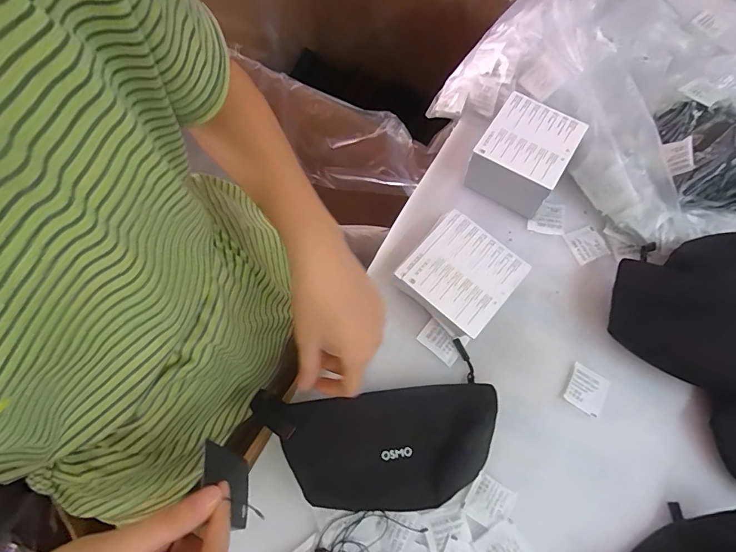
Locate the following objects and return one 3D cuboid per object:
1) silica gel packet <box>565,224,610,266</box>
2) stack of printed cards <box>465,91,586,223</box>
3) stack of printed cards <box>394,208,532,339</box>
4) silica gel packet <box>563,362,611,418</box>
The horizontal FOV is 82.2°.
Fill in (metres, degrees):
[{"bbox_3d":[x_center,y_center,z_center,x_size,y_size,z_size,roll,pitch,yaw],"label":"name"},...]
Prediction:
[{"bbox_3d":[0.245,-0.035,0.474,0.041,0.005,0.040,-21,72,-10],"label":"silica gel packet"},{"bbox_3d":[0.171,-0.134,0.472,0.090,0.065,0.105,31,71,9],"label":"stack of printed cards"},{"bbox_3d":[0.093,0.000,0.435,0.101,0.033,0.102,39,73,12],"label":"stack of printed cards"},{"bbox_3d":[0.213,0.111,0.410,0.037,0.005,0.039,27,71,8],"label":"silica gel packet"}]

